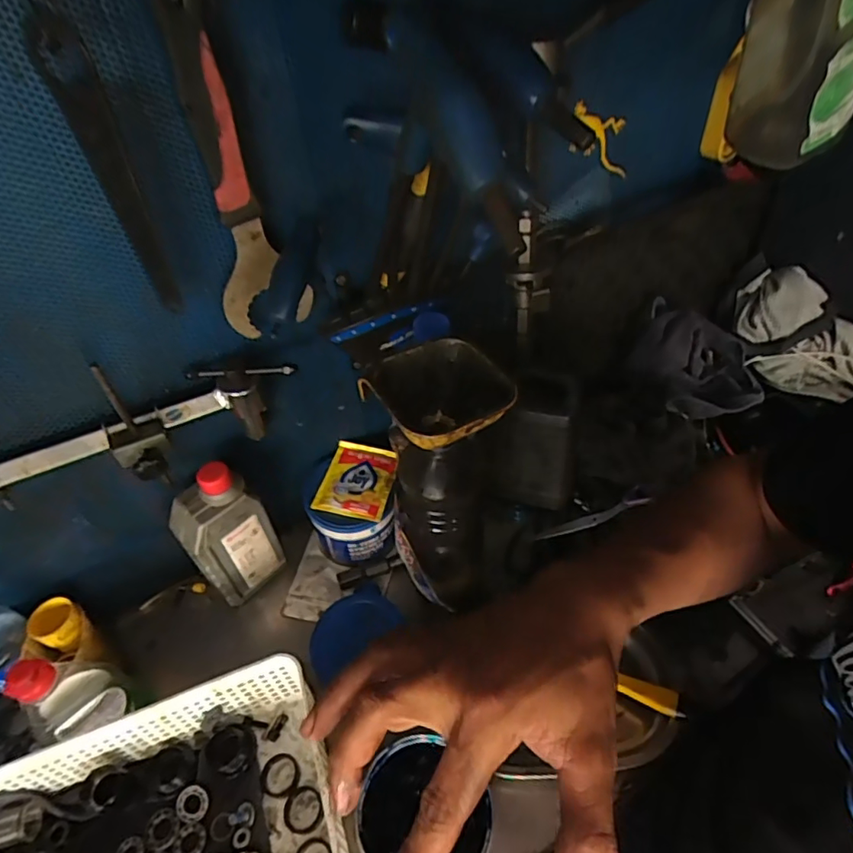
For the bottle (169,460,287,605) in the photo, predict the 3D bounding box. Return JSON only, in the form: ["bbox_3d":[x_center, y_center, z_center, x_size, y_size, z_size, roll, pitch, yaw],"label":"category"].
[{"bbox_3d":[-0.213,0.112,0.567,0.083,0.169,0.052,-37,54,-27],"label":"bottle"}]

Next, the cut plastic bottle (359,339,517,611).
[{"bbox_3d":[0.013,0.051,0.475,0.103,0.234,0.115,15,50,18],"label":"cut plastic bottle"}]

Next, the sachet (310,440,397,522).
[{"bbox_3d":[-0.079,0.060,0.611,0.079,0.015,0.093,7,48,11],"label":"sachet"}]

